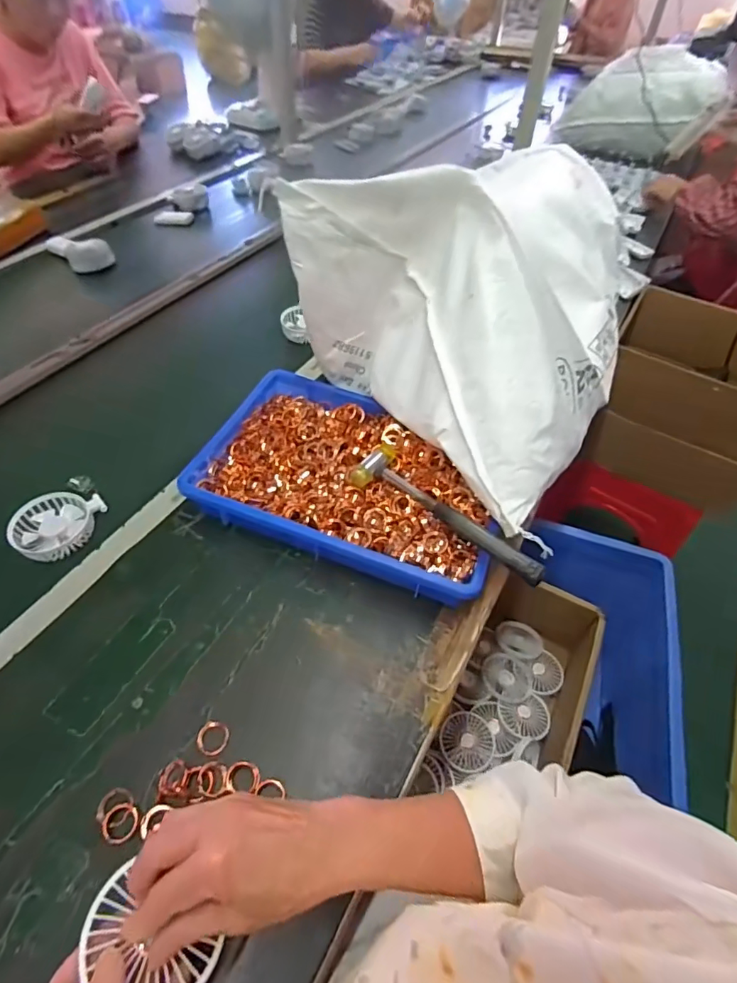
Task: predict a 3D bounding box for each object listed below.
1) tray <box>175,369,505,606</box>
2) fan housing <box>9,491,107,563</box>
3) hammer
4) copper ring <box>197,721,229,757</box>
[{"bbox_3d":[-0.016,-0.020,0.613,0.363,0.070,0.236,19,52,13],"label":"tray"},{"bbox_3d":[-0.391,0.038,0.603,0.082,0.034,0.101,28,54,19],"label":"fan housing"},{"bbox_3d":[0.089,0.018,0.531,0.235,0.027,0.061,32,56,22],"label":"hammer"},{"bbox_3d":[-0.146,0.232,0.449,0.030,0.004,0.028,1,50,-2],"label":"copper ring"}]

